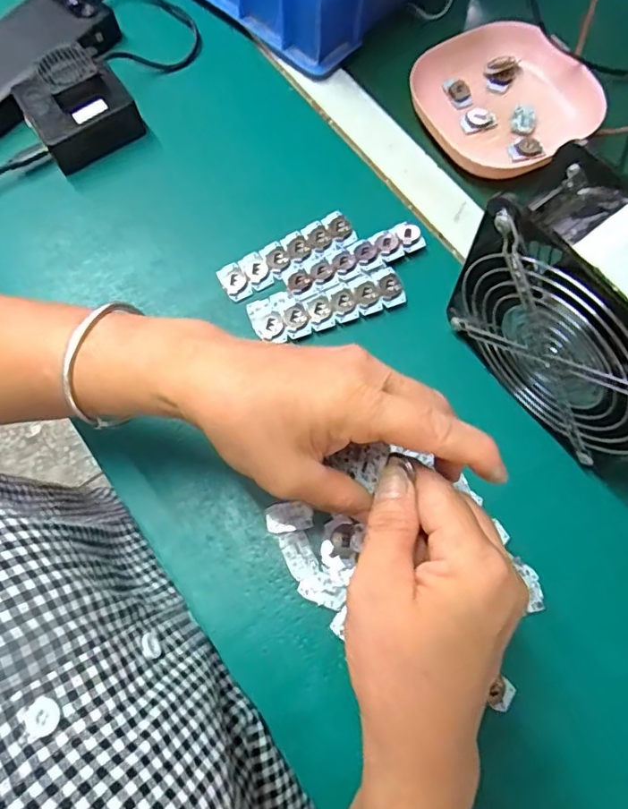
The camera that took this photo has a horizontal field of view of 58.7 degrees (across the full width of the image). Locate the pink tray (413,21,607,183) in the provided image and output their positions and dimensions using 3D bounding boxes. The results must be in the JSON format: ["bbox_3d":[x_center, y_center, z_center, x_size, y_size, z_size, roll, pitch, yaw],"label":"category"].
[{"bbox_3d":[0.156,-0.253,0.462,0.132,0.024,0.135,-25,73,-7],"label":"pink tray"}]

